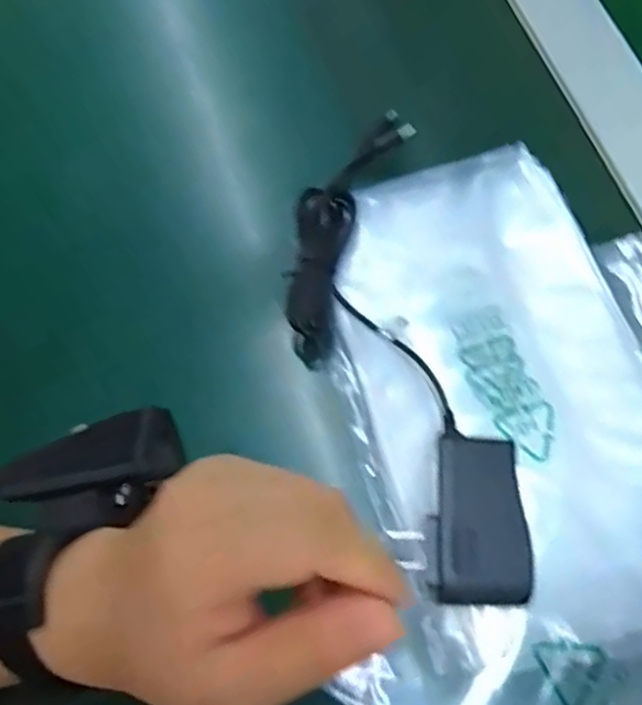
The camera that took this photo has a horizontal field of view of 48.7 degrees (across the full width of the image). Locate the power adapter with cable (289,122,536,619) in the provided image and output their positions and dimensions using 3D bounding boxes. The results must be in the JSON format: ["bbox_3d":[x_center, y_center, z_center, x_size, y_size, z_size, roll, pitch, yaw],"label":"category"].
[{"bbox_3d":[0.031,-0.004,0.353,0.084,0.028,0.256,-11,68,-1],"label":"power adapter with cable"}]

